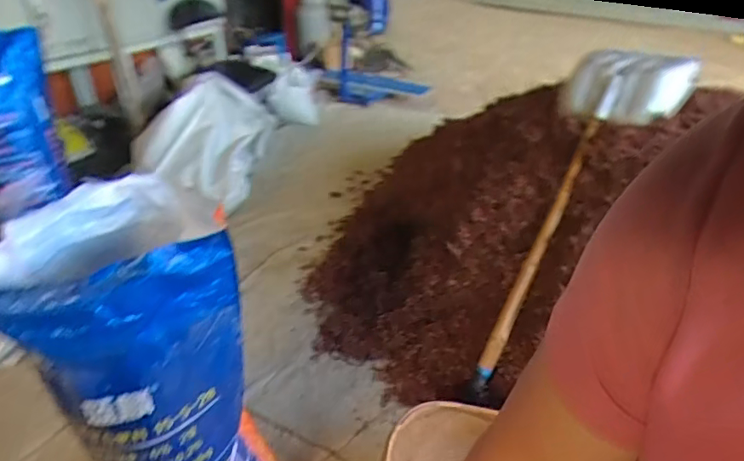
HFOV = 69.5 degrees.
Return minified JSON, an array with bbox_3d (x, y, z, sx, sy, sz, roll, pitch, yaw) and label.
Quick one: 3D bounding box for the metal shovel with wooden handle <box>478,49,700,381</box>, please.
[{"bbox_3d":[0.591,-0.081,1.636,0.345,1.167,0.189,25,-4,31],"label":"metal shovel with wooden handle"}]

